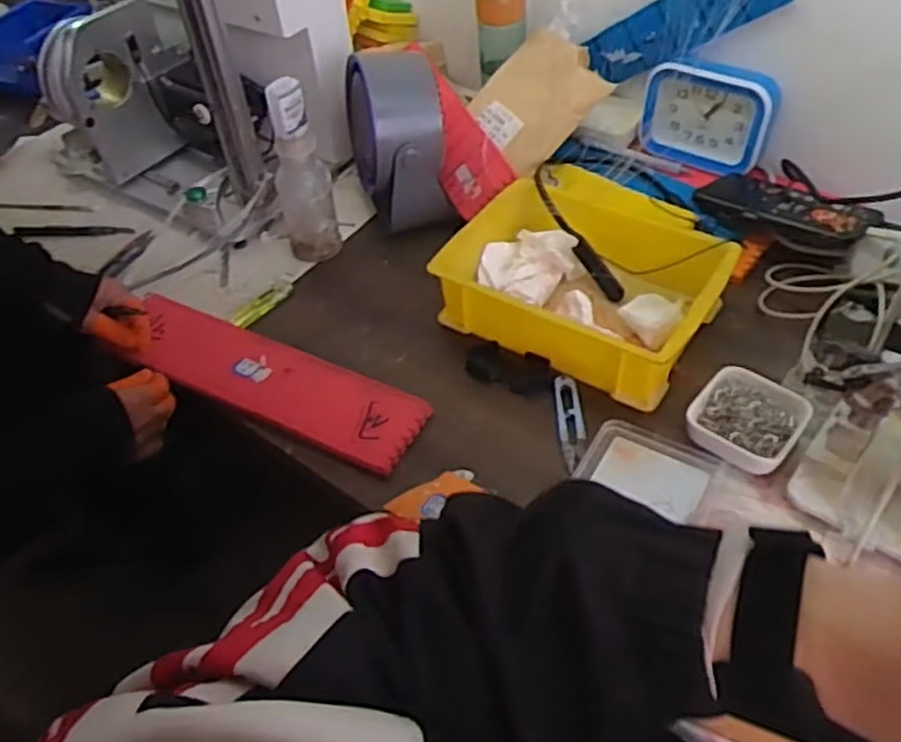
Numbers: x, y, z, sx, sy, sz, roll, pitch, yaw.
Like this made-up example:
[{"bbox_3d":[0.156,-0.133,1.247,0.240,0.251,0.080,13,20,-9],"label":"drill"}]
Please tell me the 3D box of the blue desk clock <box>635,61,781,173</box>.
[{"bbox_3d":[0.286,-0.286,0.846,0.143,0.109,0.038,25,55,26],"label":"blue desk clock"}]

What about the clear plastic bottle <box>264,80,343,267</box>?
[{"bbox_3d":[-0.156,-0.199,0.789,0.058,0.196,0.048,-11,47,-4],"label":"clear plastic bottle"}]

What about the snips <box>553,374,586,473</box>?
[{"bbox_3d":[0.106,0.044,0.661,0.022,0.009,0.097,-4,47,2],"label":"snips"}]

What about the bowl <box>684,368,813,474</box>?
[{"bbox_3d":[0.248,0.041,0.629,0.083,0.030,0.075,30,57,28],"label":"bowl"}]

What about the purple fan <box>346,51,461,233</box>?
[{"bbox_3d":[-0.060,-0.269,0.840,0.088,0.166,0.152,-14,48,-8],"label":"purple fan"}]

